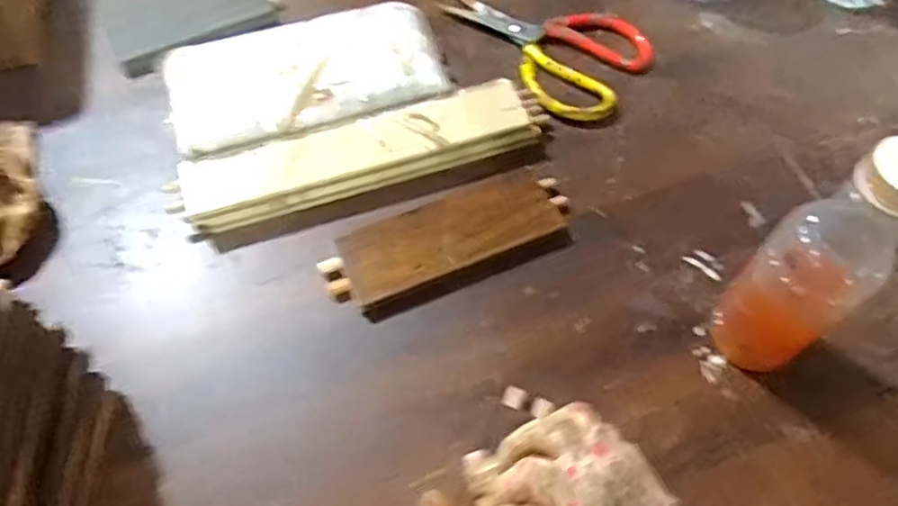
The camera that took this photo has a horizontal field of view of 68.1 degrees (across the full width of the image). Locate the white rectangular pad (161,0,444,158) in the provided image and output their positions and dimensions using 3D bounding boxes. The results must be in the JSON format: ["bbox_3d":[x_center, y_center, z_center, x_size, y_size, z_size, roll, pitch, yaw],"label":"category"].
[{"bbox_3d":[-0.124,-0.149,0.582,0.224,0.054,0.103,-16,62,-10],"label":"white rectangular pad"}]

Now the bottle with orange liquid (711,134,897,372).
[{"bbox_3d":[0.226,0.011,0.413,0.056,0.209,0.063,-37,68,-19],"label":"bottle with orange liquid"}]

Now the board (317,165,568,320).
[{"bbox_3d":[0.001,-0.012,0.531,0.199,0.021,0.074,-21,63,-12],"label":"board"}]

